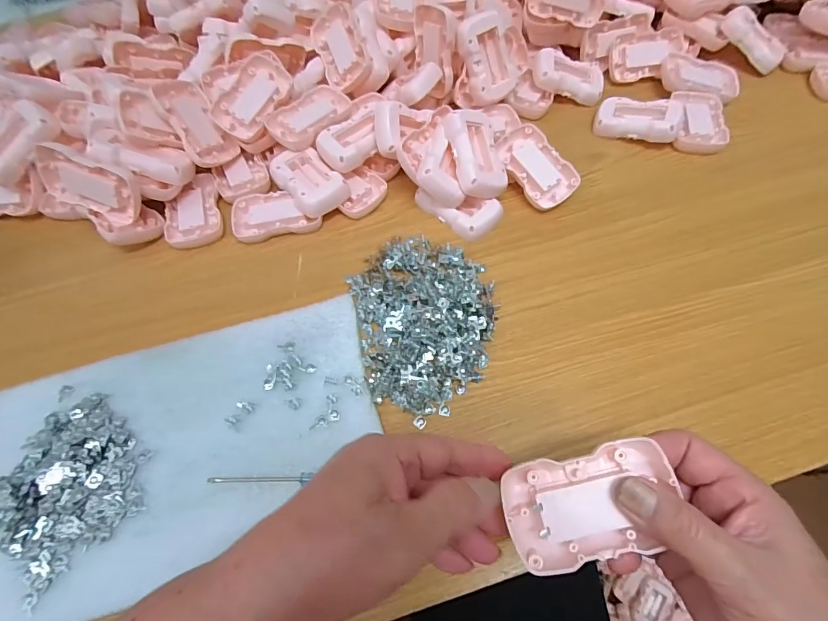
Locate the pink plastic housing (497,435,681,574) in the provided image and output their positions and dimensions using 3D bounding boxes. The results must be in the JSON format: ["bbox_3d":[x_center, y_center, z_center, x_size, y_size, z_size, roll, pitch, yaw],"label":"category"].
[{"bbox_3d":[0.093,0.102,0.227,0.086,0.017,0.053,-18,75,5],"label":"pink plastic housing"}]

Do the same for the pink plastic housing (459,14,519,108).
[{"bbox_3d":[0.082,-0.282,0.470,0.055,0.086,0.027,-27,35,-4],"label":"pink plastic housing"}]

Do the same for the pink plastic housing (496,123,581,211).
[{"bbox_3d":[0.127,-0.149,0.437,0.053,0.018,0.090,-32,83,-4],"label":"pink plastic housing"}]

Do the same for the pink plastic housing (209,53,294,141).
[{"bbox_3d":[-0.172,-0.226,0.452,0.053,0.019,0.091,32,83,3],"label":"pink plastic housing"}]

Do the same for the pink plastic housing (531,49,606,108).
[{"bbox_3d":[0.186,-0.282,0.506,0.082,0.022,0.052,12,73,-11],"label":"pink plastic housing"}]

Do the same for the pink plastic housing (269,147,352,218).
[{"bbox_3d":[-0.109,-0.132,0.433,0.055,0.028,0.082,-42,68,-18],"label":"pink plastic housing"}]

